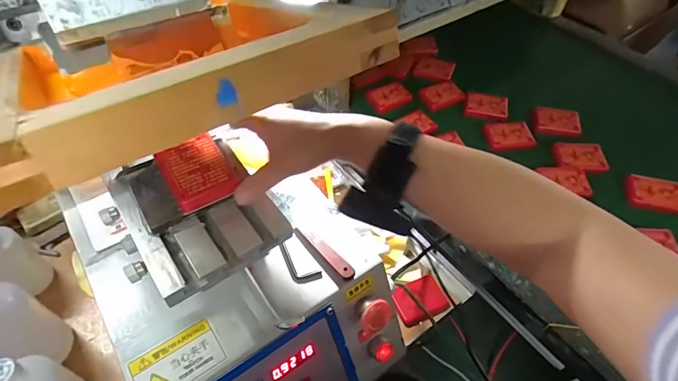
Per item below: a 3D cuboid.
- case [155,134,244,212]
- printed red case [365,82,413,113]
[{"bbox_3d":[-0.130,-0.018,0.370,0.053,0.013,0.074,-26,57,-21],"label":"case"},{"bbox_3d":[0.097,-0.183,0.787,0.081,0.025,0.047,-24,57,-20],"label":"printed red case"}]

